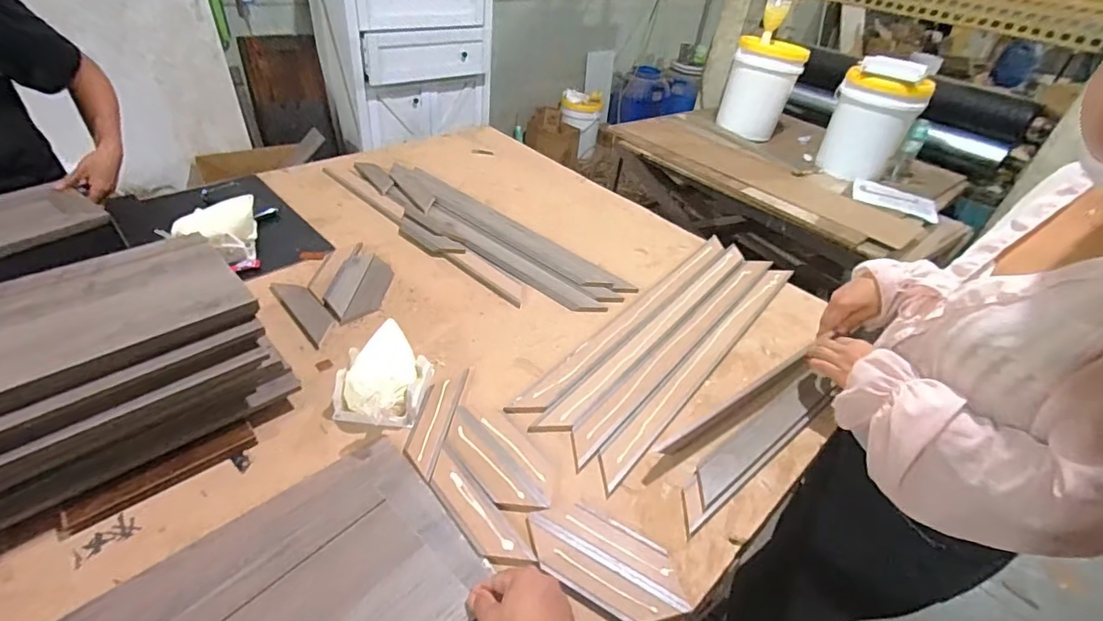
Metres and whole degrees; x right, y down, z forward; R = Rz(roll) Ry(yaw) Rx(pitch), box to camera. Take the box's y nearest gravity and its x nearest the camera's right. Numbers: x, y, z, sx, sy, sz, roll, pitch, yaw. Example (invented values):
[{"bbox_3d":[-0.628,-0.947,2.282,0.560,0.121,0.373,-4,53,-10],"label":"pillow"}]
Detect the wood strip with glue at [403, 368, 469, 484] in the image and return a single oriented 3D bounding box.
[{"bbox_3d":[-0.155,0.141,0.675,0.045,0.004,0.182,8,39,2],"label":"wood strip with glue"}]

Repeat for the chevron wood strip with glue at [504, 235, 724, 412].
[{"bbox_3d":[0.154,-0.001,0.887,0.051,0.013,0.624,30,45,27],"label":"chevron wood strip with glue"}]

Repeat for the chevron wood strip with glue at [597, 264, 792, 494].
[{"bbox_3d":[0.257,0.067,0.811,0.046,0.014,0.617,31,45,27],"label":"chevron wood strip with glue"}]

